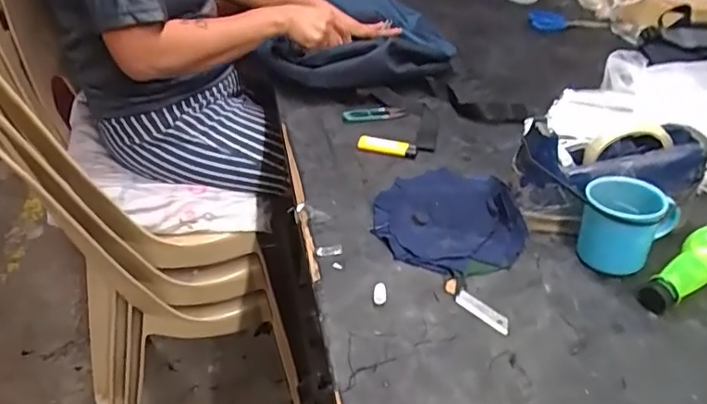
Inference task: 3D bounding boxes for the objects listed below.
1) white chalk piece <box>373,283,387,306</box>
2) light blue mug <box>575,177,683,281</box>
[{"bbox_3d":[0.026,0.089,0.526,0.013,0.006,0.024,4,38,2],"label":"white chalk piece"},{"bbox_3d":[0.284,0.024,0.569,0.081,0.081,0.076,-23,45,-29],"label":"light blue mug"}]

